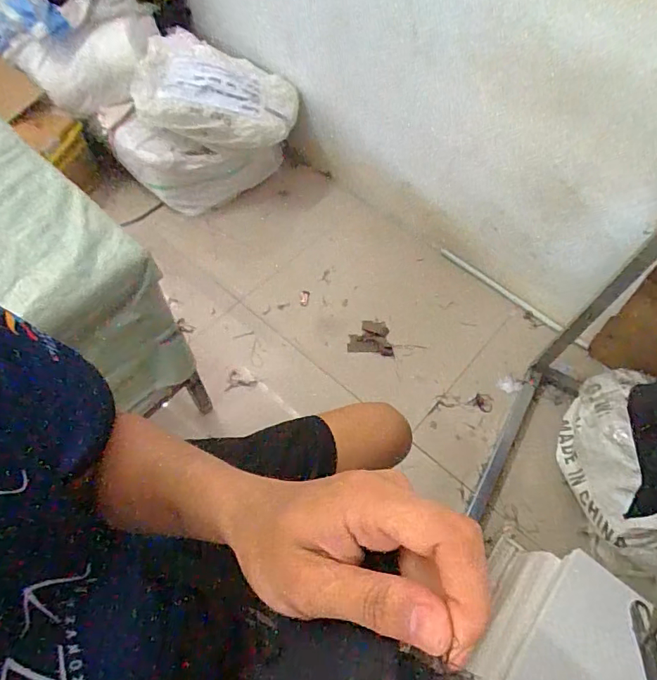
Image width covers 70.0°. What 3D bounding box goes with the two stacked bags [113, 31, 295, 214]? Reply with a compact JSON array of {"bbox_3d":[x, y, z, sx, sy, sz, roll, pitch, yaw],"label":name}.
[{"bbox_3d":[-0.323,-0.569,1.269,0.485,0.364,0.251,-8,61,-7],"label":"two stacked bags"}]

